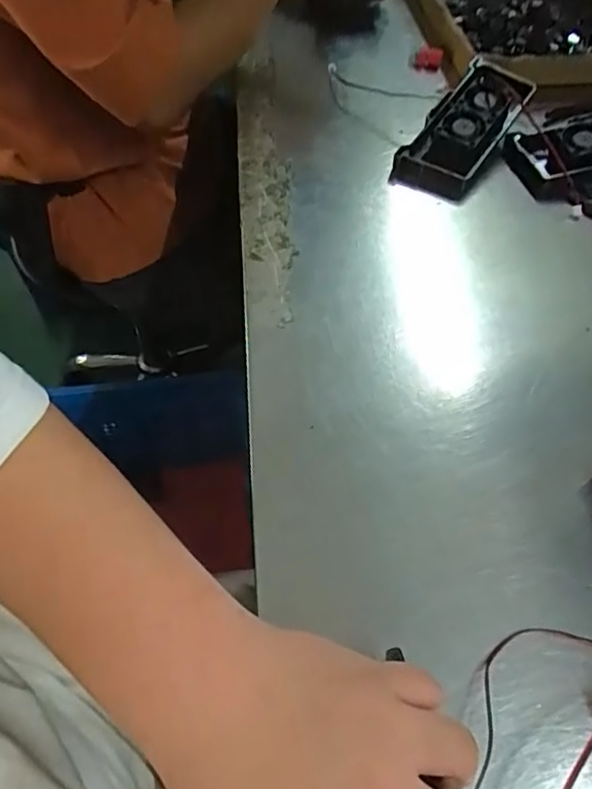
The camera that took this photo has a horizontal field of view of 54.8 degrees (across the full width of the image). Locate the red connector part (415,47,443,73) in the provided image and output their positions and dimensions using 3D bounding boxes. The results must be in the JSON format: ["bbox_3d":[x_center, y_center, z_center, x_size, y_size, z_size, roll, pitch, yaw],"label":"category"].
[{"bbox_3d":[0.139,-0.350,0.599,0.025,0.023,0.012,15,57,8],"label":"red connector part"}]

